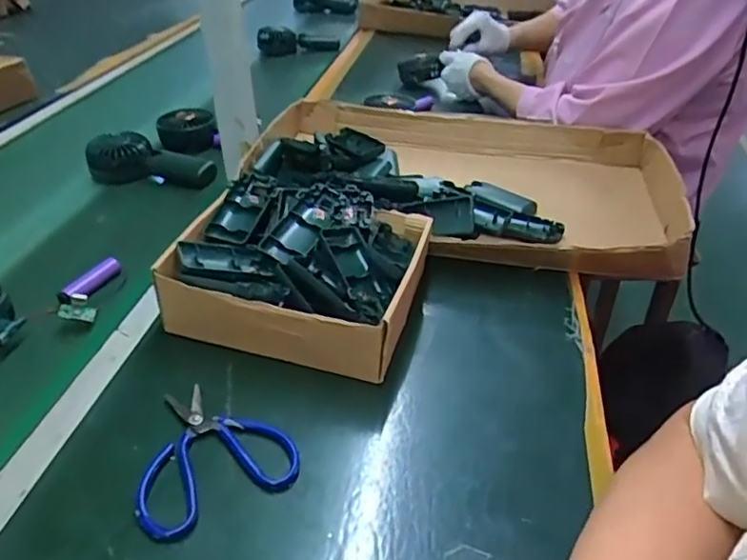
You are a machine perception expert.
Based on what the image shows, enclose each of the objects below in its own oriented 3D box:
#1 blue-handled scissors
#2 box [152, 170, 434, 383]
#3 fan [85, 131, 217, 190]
[{"bbox_3d":[-0.125,0.123,0.437,0.115,0.013,0.115,-18,43,-27],"label":"blue-handled scissors"},{"bbox_3d":[-0.067,-0.013,0.563,0.216,0.082,0.194,11,38,10],"label":"box"},{"bbox_3d":[-0.302,-0.160,0.800,0.175,0.047,0.068,10,38,8],"label":"fan"}]

